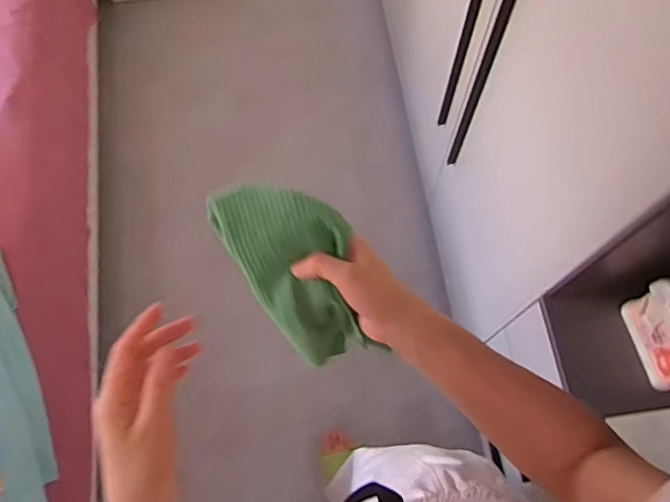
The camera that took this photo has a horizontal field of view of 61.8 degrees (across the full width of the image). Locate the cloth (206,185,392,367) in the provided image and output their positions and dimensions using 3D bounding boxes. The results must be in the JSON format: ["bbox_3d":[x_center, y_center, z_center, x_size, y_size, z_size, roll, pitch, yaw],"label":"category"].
[{"bbox_3d":[-0.027,0.023,0.507,0.094,0.046,0.186,-28,111,-9],"label":"cloth"}]

